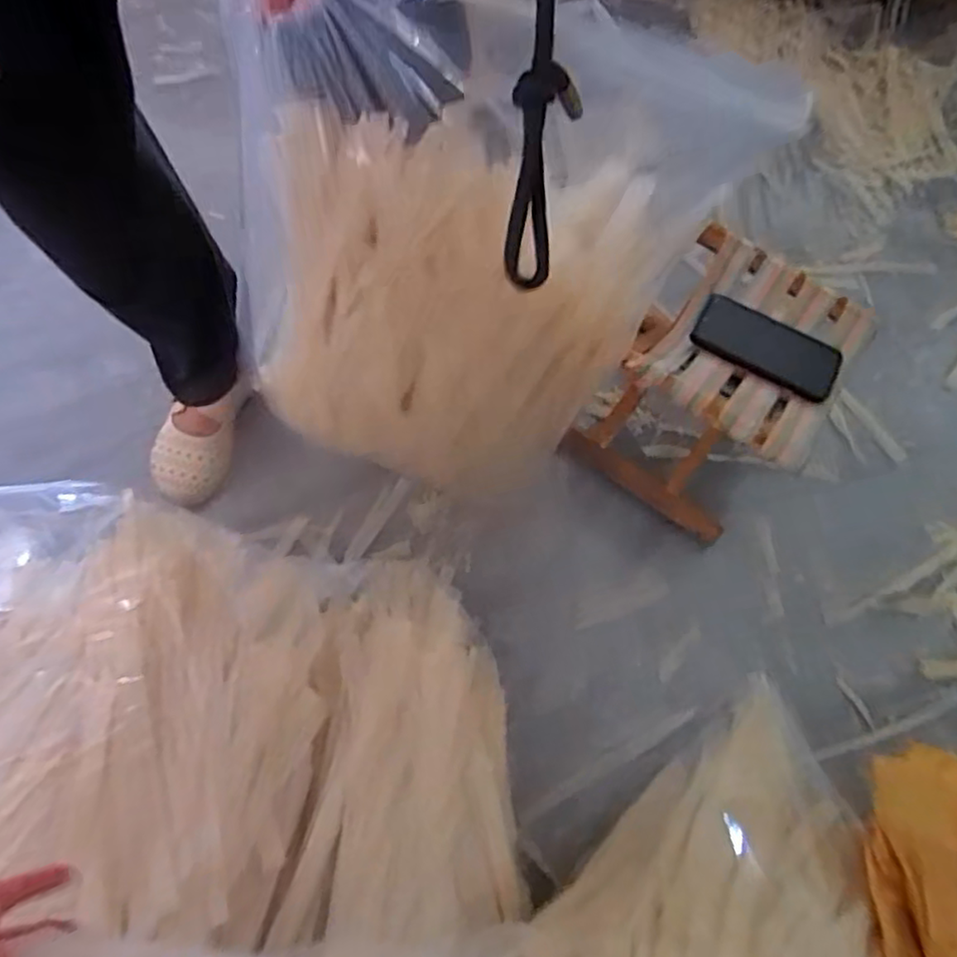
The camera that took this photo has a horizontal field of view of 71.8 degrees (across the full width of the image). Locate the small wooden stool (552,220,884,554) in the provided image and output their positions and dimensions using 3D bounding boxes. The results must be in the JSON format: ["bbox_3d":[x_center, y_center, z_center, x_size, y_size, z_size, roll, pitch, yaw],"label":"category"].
[{"bbox_3d":[0.300,-0.113,0.831,0.222,0.216,0.285,35,67,14],"label":"small wooden stool"}]

